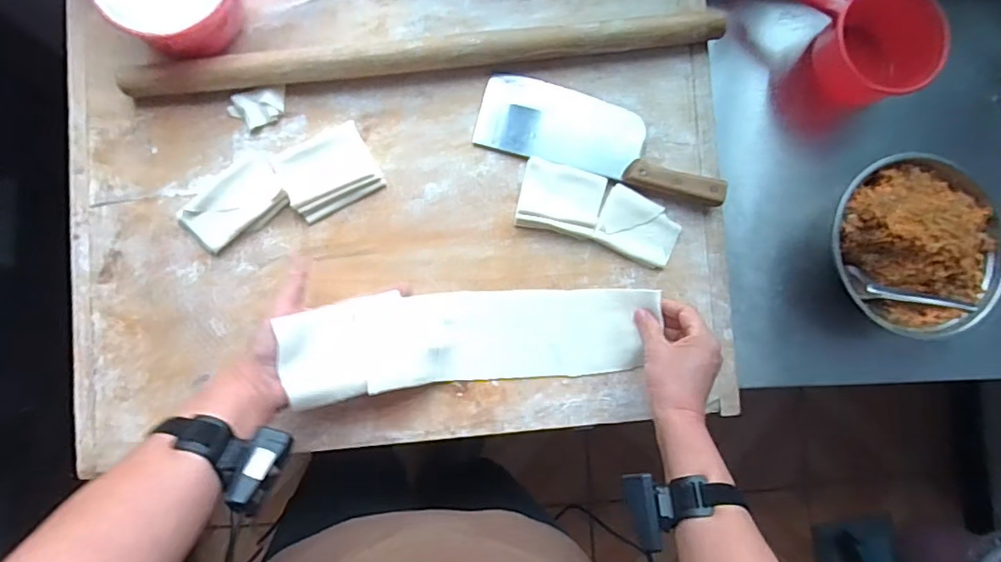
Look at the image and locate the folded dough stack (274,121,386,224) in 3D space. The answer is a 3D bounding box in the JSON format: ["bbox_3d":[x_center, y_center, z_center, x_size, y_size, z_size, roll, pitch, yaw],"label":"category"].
[{"bbox_3d":[-0.198,-0.127,0.647,0.103,0.012,0.087,-28,86,-8],"label":"folded dough stack"}]

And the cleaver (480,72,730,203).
[{"bbox_3d":[0.125,-0.174,0.673,0.301,0.025,0.095,16,82,-2],"label":"cleaver"}]

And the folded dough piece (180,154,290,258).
[{"bbox_3d":[-0.304,-0.088,0.637,0.115,0.019,0.074,-37,87,-8],"label":"folded dough piece"}]

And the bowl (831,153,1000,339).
[{"bbox_3d":[0.516,-0.043,0.714,0.215,0.080,0.212,1,83,-5],"label":"bowl"}]

